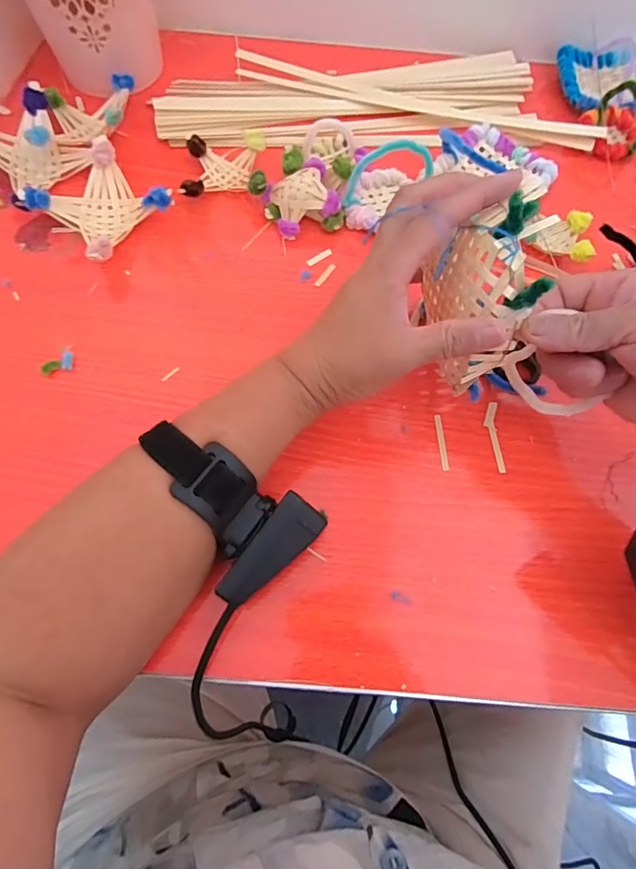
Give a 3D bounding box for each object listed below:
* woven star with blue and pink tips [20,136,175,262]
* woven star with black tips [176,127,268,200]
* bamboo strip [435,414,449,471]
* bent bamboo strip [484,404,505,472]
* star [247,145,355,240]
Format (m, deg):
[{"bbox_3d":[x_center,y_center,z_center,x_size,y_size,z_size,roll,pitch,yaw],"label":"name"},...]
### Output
[{"bbox_3d":[-0.170,-0.183,0.366,0.085,0.035,0.086,36,73,11],"label":"woven star with blue and pink tips"},{"bbox_3d":[-0.079,-0.226,0.388,0.068,0.023,0.067,-3,70,-2],"label":"woven star with black tips"},{"bbox_3d":[0.086,0.005,0.319,0.005,0.004,0.041,-1,69,-2],"label":"bamboo strip"},{"bbox_3d":[0.124,0.001,0.321,0.010,0.004,0.052,2,69,-1],"label":"bent bamboo strip"},{"bbox_3d":[-0.015,-0.199,0.377,0.077,0.030,0.070,13,70,3],"label":"star"}]

